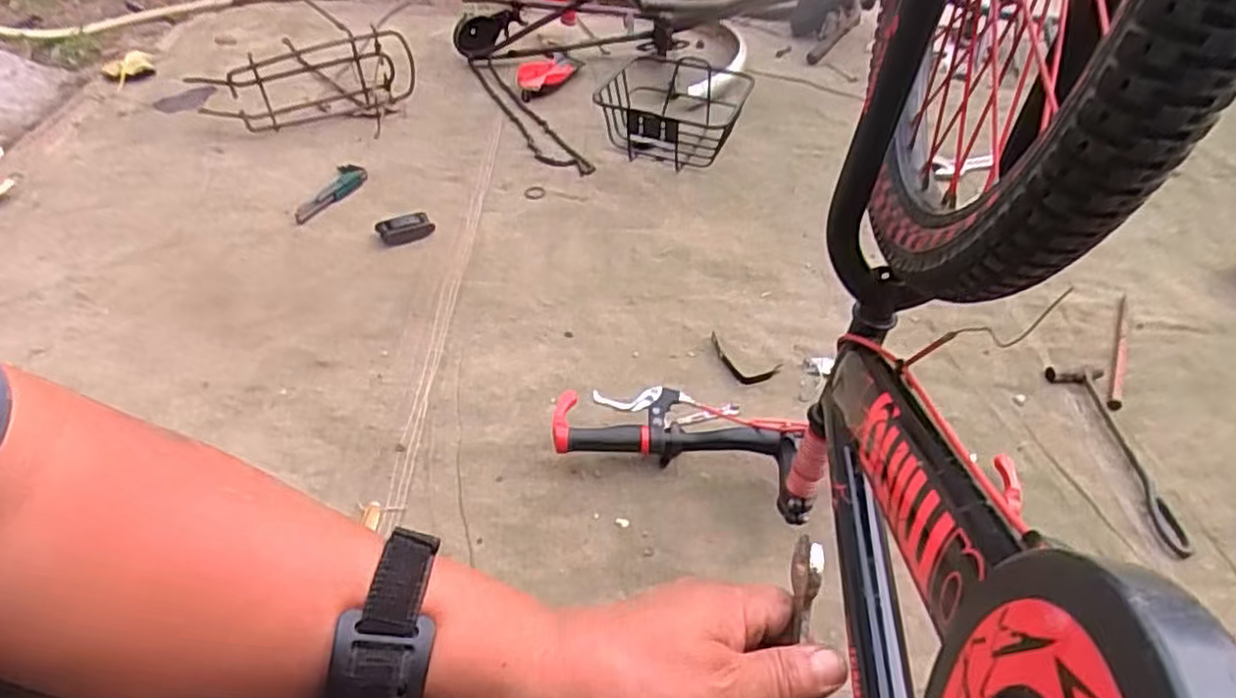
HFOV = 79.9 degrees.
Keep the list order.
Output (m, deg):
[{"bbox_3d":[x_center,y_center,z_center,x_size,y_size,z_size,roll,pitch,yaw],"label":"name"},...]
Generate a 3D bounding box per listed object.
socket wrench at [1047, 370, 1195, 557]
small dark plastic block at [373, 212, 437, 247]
[{"bbox_3d":[0.648,0.132,0.938,0.072,0.017,0.280,-5,47,-6],"label":"socket wrench"},{"bbox_3d":[-0.356,-0.201,1.237,0.091,0.032,0.051,-13,48,-13],"label":"small dark plastic block"}]

